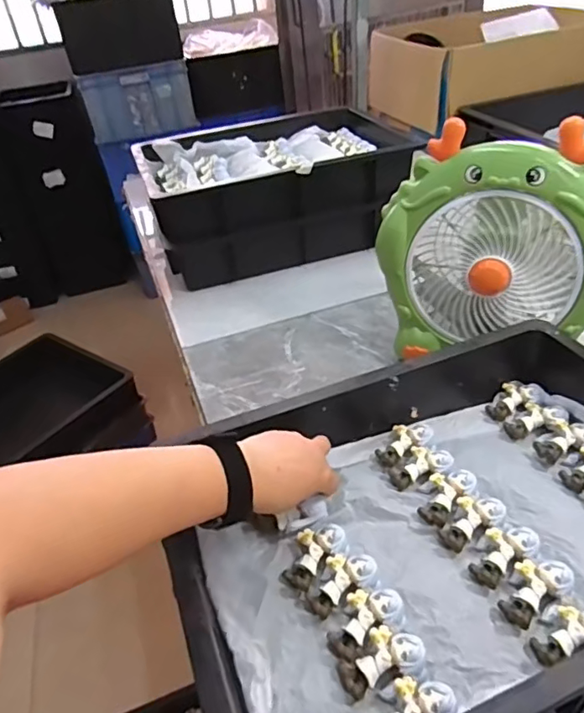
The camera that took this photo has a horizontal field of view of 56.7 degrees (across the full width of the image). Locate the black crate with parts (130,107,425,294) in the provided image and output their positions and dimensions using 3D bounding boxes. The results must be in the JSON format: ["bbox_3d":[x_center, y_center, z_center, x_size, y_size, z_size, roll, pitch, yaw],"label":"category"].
[{"bbox_3d":[-0.024,-0.311,1.026,0.466,0.171,0.328,-15,37,-10],"label":"black crate with parts"}]

